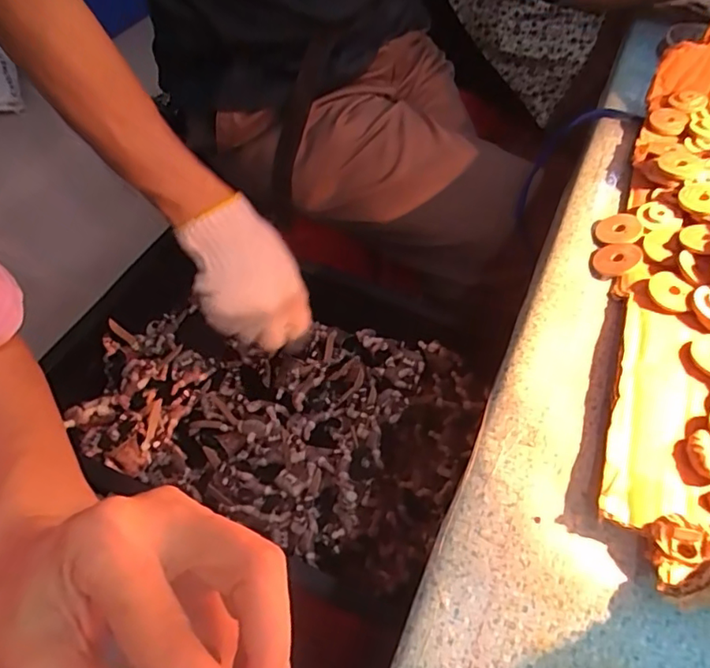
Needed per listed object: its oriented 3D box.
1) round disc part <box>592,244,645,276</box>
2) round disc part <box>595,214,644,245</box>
[{"bbox_3d":[0.162,-0.047,0.345,0.027,0.004,0.027,-15,47,17],"label":"round disc part"},{"bbox_3d":[0.173,-0.068,0.365,0.027,0.004,0.027,-8,51,19],"label":"round disc part"}]

